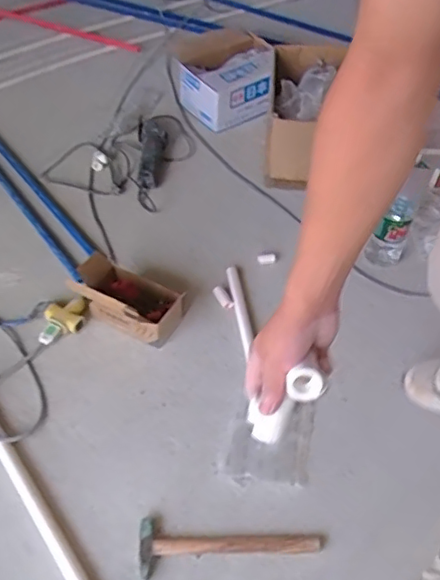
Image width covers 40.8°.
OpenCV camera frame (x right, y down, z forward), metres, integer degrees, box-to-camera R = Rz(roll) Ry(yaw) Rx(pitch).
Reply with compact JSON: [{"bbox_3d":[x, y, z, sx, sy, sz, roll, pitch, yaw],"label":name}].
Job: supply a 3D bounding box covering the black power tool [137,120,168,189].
[{"bbox_3d":[-0.191,-0.394,1.688,0.079,0.046,0.278,-2,49,-3],"label":"black power tool"}]

